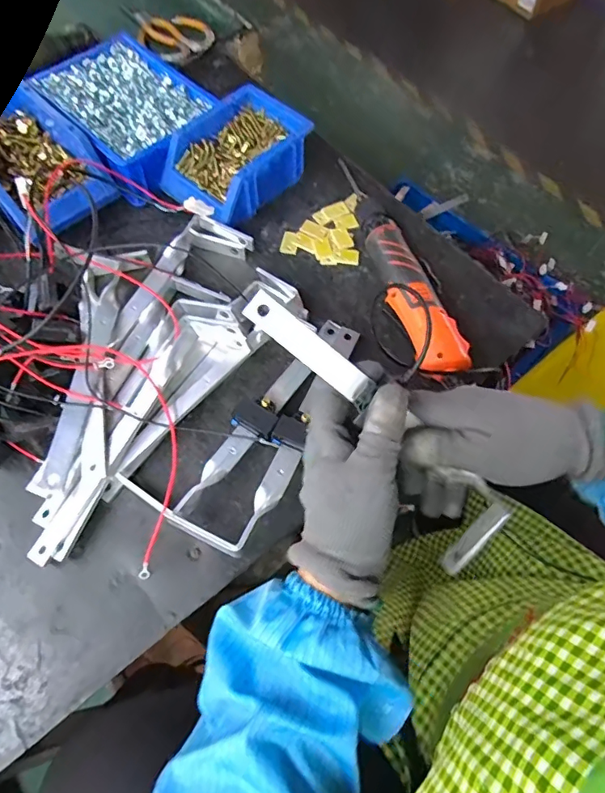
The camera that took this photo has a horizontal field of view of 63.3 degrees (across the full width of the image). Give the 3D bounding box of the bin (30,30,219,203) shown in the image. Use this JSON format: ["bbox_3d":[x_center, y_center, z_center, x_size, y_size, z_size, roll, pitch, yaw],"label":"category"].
[{"bbox_3d":[-0.204,-0.340,0.590,0.150,0.059,0.218,-38,70,-18],"label":"bin"}]

